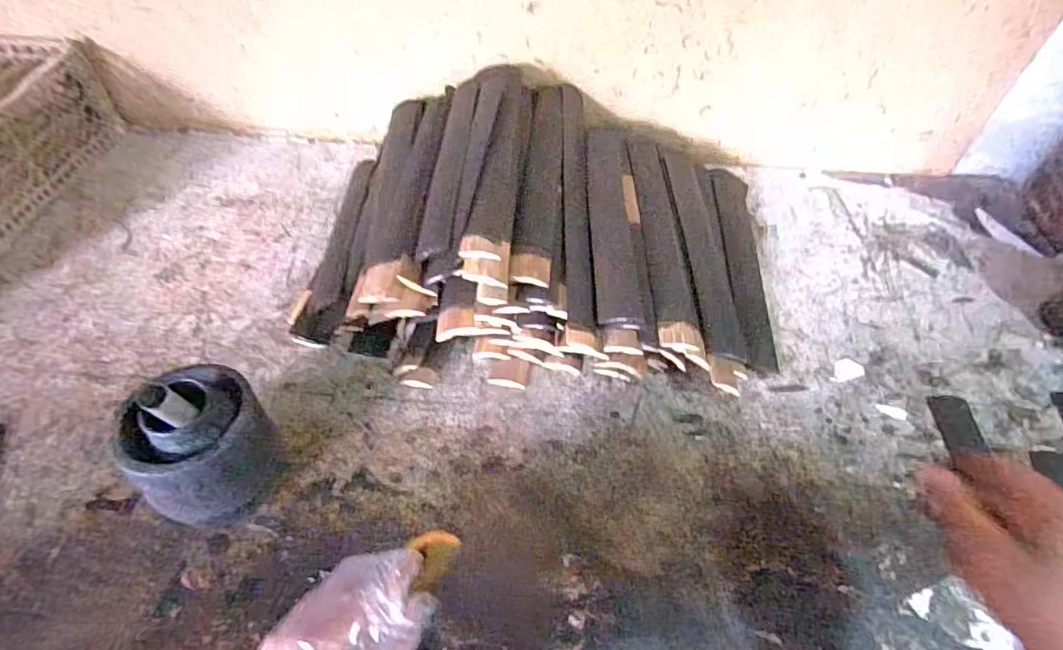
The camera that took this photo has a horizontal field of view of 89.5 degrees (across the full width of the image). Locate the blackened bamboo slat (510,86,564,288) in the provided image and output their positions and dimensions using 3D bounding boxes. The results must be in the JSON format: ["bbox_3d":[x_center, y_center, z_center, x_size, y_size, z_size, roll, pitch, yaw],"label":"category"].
[{"bbox_3d":[0.016,-0.180,0.634,0.054,0.008,0.345,17,53,-16],"label":"blackened bamboo slat"}]

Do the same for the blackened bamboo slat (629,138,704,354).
[{"bbox_3d":[0.153,-0.115,0.642,0.051,0.011,0.343,8,55,-15],"label":"blackened bamboo slat"}]

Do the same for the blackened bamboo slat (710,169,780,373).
[{"bbox_3d":[0.274,-0.087,0.695,0.057,0.008,0.333,14,54,-11],"label":"blackened bamboo slat"}]

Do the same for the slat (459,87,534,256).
[{"bbox_3d":[-0.029,-0.187,0.605,0.047,0.019,0.306,29,50,-27],"label":"slat"}]

